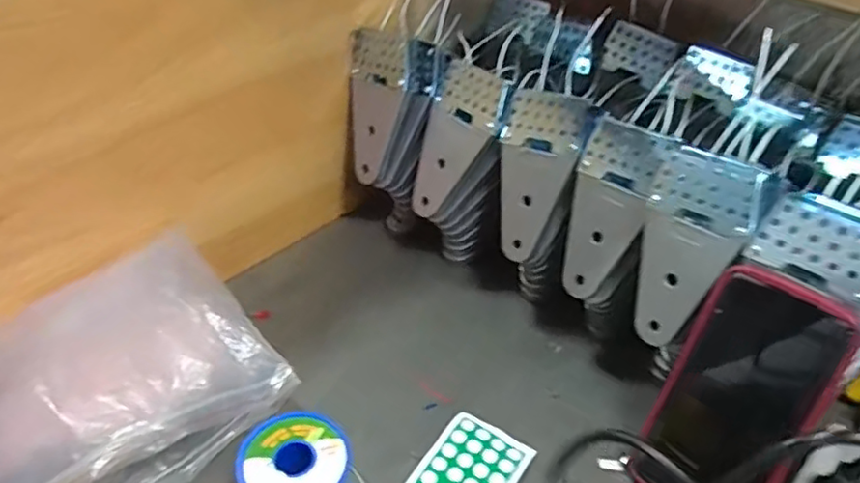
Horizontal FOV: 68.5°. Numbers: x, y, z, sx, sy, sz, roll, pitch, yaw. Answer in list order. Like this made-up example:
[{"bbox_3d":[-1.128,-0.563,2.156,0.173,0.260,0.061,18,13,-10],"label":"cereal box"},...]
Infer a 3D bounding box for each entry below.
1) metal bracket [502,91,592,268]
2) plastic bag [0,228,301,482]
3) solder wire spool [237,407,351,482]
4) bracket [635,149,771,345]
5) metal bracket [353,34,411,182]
[{"bbox_3d":[0.083,-0.052,0.511,0.063,0.132,0.022,15,11,16],"label":"metal bracket"},{"bbox_3d":[-0.209,0.099,0.430,0.200,0.092,0.138,-24,47,-30],"label":"plastic bag"},{"bbox_3d":[-0.082,0.152,0.395,0.063,0.063,0.064,2,39,-2],"label":"solder wire spool"},{"bbox_3d":[0.174,0.007,0.433,0.065,0.134,0.028,27,26,28],"label":"bracket"},{"bbox_3d":[-0.049,-0.126,0.582,0.072,0.129,0.030,39,32,29],"label":"metal bracket"}]

